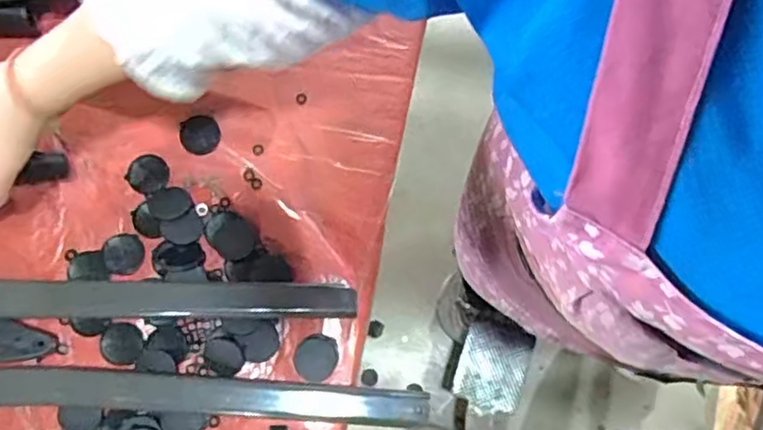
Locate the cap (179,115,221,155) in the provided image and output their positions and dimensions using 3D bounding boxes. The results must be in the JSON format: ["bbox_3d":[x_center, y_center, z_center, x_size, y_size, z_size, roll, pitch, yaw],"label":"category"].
[{"bbox_3d":[-0.159,-0.070,0.576,0.035,0.004,0.034,0,79,0],"label":"cap"}]

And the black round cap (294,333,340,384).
[{"bbox_3d":[-0.054,0.117,0.536,0.034,0.009,0.038,26,93,-2],"label":"black round cap"}]

